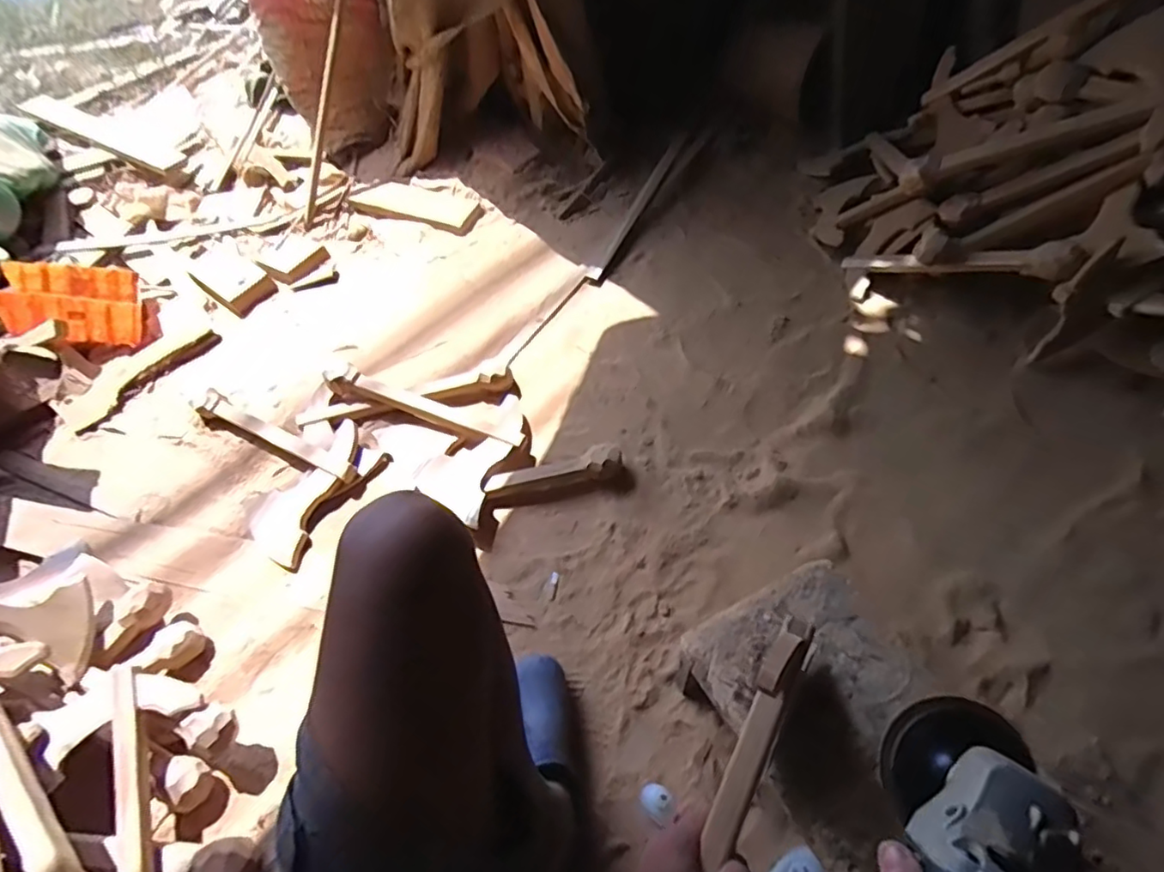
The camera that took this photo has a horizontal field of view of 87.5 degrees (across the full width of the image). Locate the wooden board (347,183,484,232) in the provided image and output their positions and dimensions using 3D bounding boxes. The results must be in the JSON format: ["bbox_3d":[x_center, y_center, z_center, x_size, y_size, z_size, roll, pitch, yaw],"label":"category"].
[{"bbox_3d":[-0.375,-0.534,1.392,0.301,0.022,0.120,12,57,18],"label":"wooden board"}]

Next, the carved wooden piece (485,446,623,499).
[{"bbox_3d":[-0.044,0.062,0.973,0.219,0.050,0.046,-11,56,-3],"label":"carved wooden piece"}]

